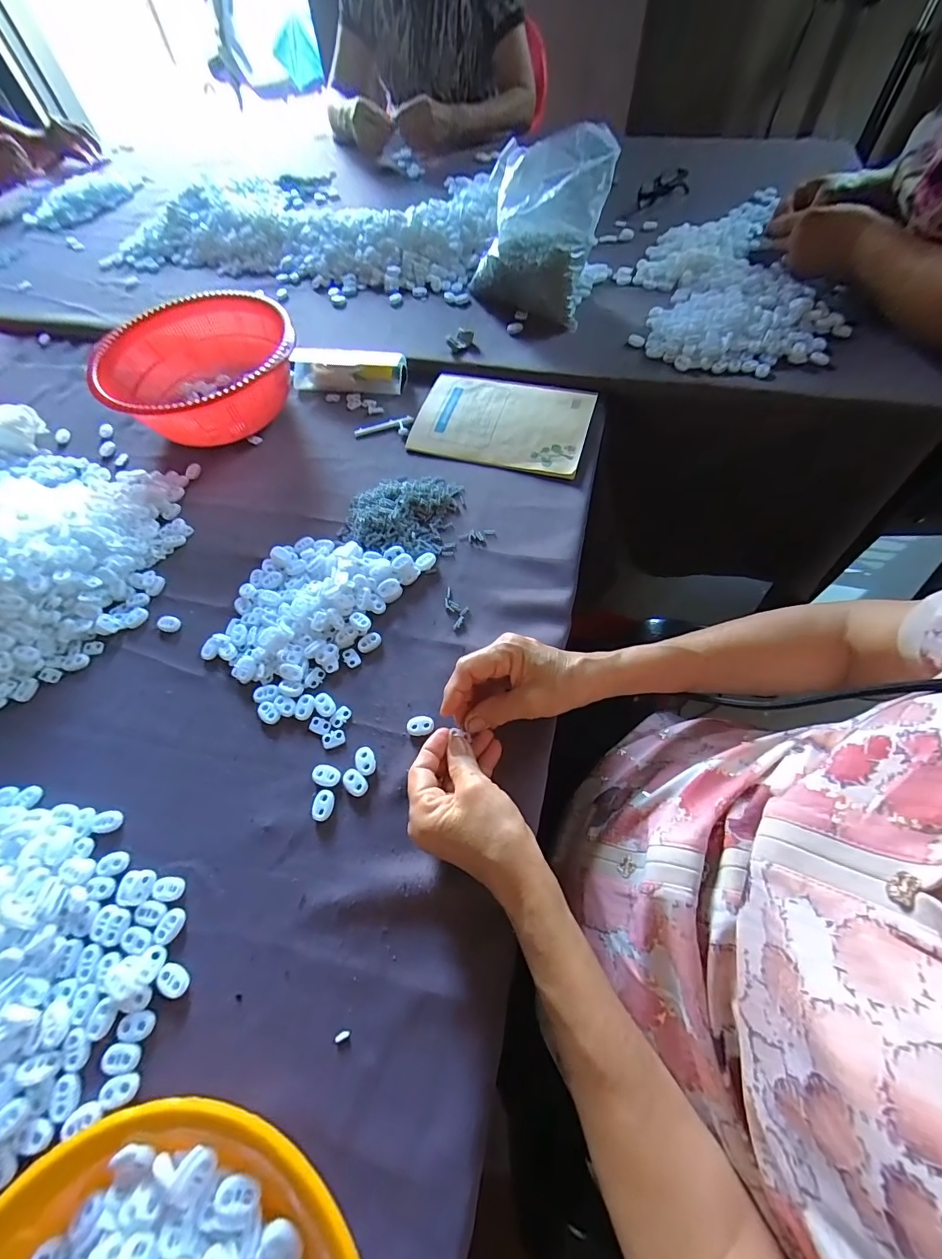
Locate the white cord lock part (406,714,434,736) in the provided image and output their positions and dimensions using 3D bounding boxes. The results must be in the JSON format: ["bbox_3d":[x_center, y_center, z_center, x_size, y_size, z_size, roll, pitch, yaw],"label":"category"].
[{"bbox_3d":[-0.043,0.081,0.373,0.022,0.005,0.017,-12,60,-3],"label":"white cord lock part"}]

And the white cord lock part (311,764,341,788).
[{"bbox_3d":[-0.117,0.118,0.358,0.024,0.004,0.016,12,62,11],"label":"white cord lock part"}]

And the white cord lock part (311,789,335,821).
[{"bbox_3d":[-0.116,0.137,0.347,0.016,0.004,0.022,8,61,8],"label":"white cord lock part"}]

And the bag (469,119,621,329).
[{"bbox_3d":[0.083,-0.534,0.585,0.162,0.160,0.125,26,66,18],"label":"bag"}]

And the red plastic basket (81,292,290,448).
[{"bbox_3d":[-0.330,-0.322,0.565,0.221,0.086,0.240,-26,62,-10],"label":"red plastic basket"}]

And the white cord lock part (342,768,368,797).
[{"bbox_3d":[-0.093,0.122,0.354,0.023,0.004,0.015,36,69,21],"label":"white cord lock part"}]

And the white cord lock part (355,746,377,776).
[{"bbox_3d":[-0.086,0.107,0.362,0.015,0.004,0.023,-22,61,-8],"label":"white cord lock part"}]

